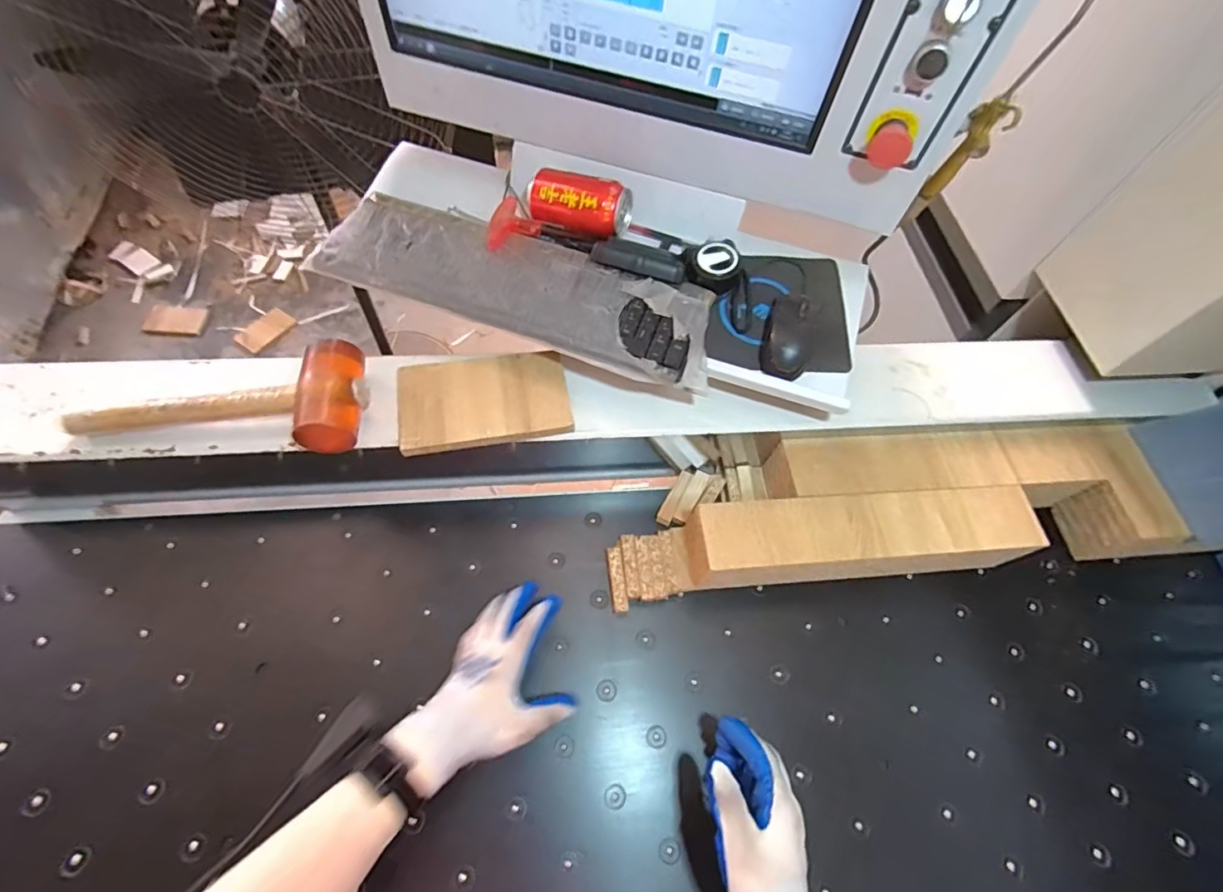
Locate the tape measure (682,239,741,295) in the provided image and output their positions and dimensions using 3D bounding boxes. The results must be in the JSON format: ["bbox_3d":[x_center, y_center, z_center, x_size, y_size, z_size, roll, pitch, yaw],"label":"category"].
[{"bbox_3d":[0.115,-0.208,0.628,0.068,0.036,0.063,0,62,-4],"label":"tape measure"}]

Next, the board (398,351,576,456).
[{"bbox_3d":[-0.140,-0.052,0.596,0.181,0.013,0.108,-9,63,-9],"label":"board"}]

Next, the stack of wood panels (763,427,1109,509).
[{"bbox_3d":[0.406,0.033,0.684,0.419,0.092,0.079,-3,62,-6],"label":"stack of wood panels"}]

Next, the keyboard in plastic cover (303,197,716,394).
[{"bbox_3d":[-0.105,-0.183,0.603,0.440,0.025,0.136,18,62,5],"label":"keyboard in plastic cover"}]

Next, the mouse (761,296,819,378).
[{"bbox_3d":[0.205,-0.125,0.607,0.063,0.036,0.095,18,62,5],"label":"mouse"}]

